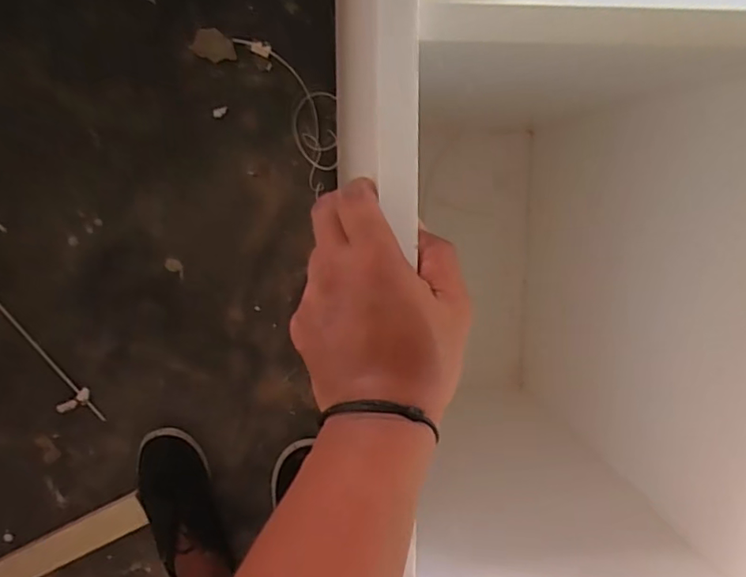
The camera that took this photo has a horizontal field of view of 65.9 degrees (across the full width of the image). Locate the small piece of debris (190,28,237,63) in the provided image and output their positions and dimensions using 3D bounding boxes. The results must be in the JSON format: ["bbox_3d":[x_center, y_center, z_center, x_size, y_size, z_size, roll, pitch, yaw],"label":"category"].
[{"bbox_3d":[-0.220,-0.337,0.805,0.061,0.012,0.041,25,97,-9],"label":"small piece of debris"}]

